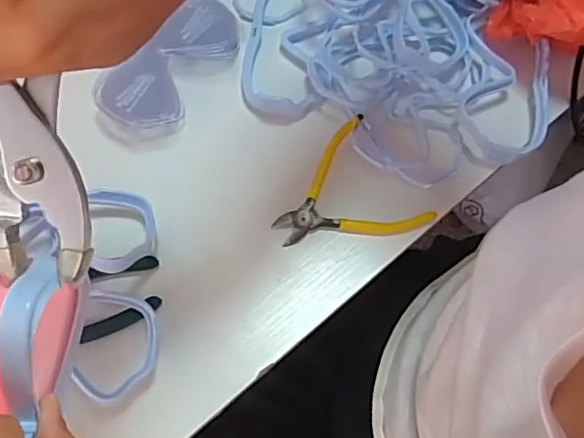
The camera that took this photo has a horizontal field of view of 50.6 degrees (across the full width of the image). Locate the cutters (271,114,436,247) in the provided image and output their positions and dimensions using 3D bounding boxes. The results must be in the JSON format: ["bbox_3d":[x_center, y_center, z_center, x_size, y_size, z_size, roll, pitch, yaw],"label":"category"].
[{"bbox_3d":[0.044,-0.013,0.502,0.113,0.017,0.104,-36,74,-15],"label":"cutters"}]

